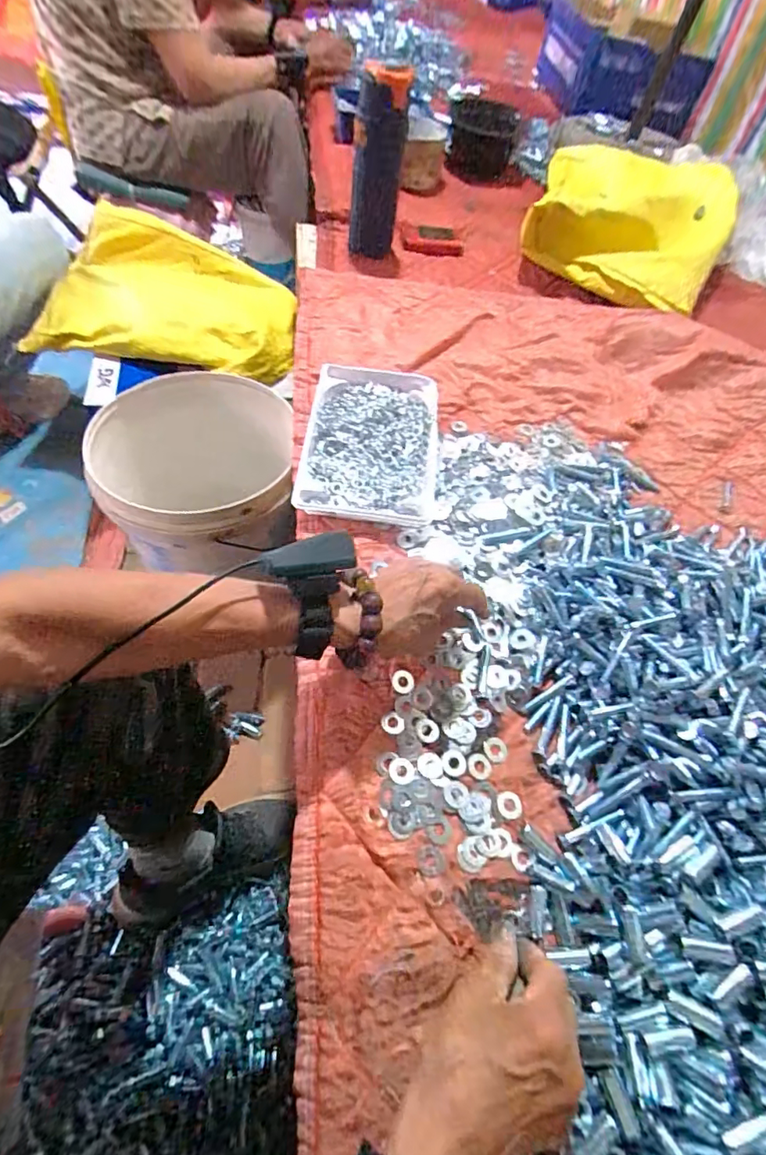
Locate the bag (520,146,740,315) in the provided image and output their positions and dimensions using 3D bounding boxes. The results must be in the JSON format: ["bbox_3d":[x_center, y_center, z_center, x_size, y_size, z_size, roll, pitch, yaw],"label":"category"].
[{"bbox_3d":[0.429,-0.624,0.894,0.328,0.094,0.413,20,58,6],"label":"bag"}]

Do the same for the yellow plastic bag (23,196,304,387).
[{"bbox_3d":[-0.385,-0.511,0.956,0.468,0.104,0.272,13,58,1],"label":"yellow plastic bag"}]

